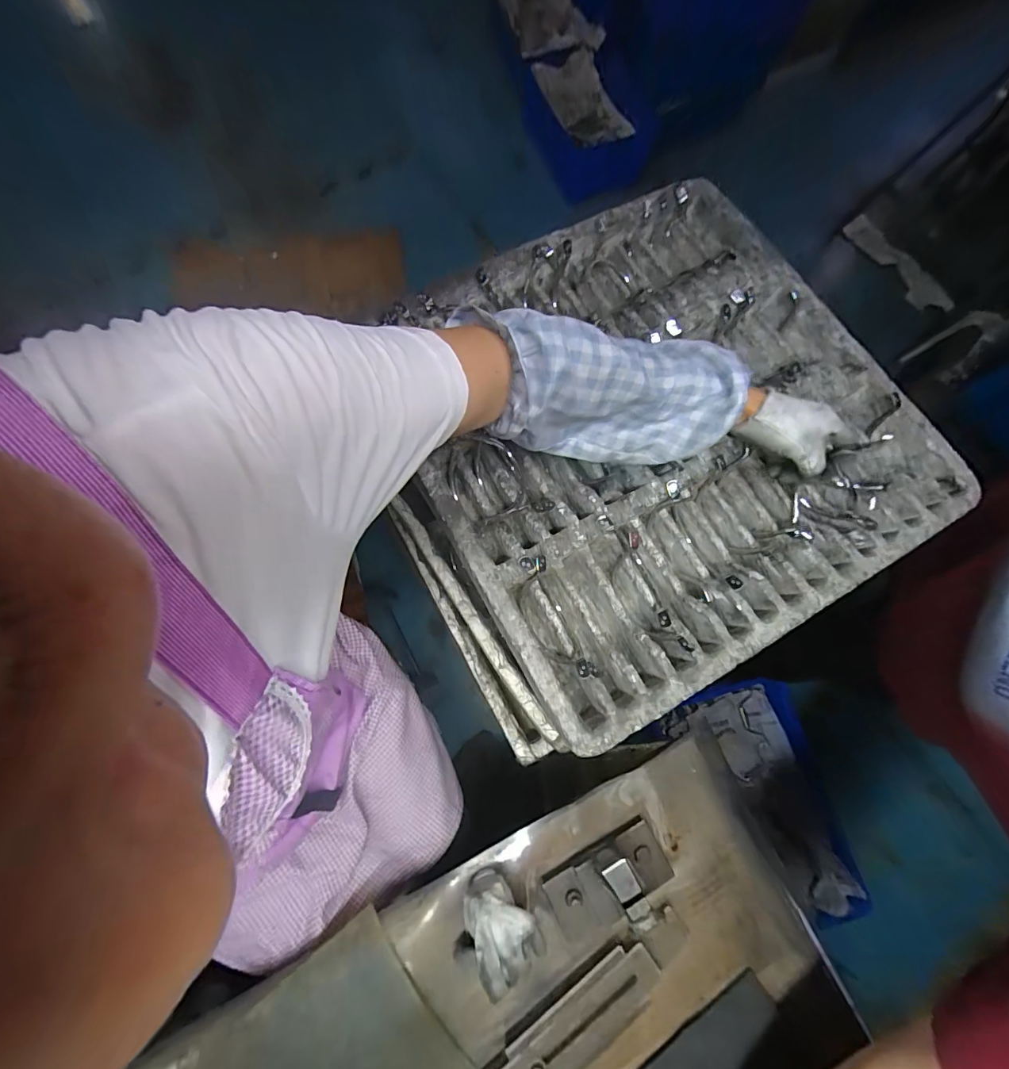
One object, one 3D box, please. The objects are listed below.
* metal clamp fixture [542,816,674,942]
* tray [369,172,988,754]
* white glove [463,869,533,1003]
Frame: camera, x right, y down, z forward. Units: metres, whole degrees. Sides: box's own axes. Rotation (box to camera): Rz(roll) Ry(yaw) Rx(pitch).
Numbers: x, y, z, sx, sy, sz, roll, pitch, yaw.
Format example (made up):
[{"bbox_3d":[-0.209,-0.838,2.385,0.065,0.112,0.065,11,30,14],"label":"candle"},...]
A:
[{"bbox_3d":[0.111,0.366,0.465,0.129,0.076,0.066,-27,77,-9],"label":"metal clamp fixture"},{"bbox_3d":[0.168,-0.134,0.537,0.546,0.068,0.525,-29,77,-9],"label":"tray"},{"bbox_3d":[-0.001,0.404,0.460,0.067,0.061,0.097,-21,76,-7],"label":"white glove"}]

